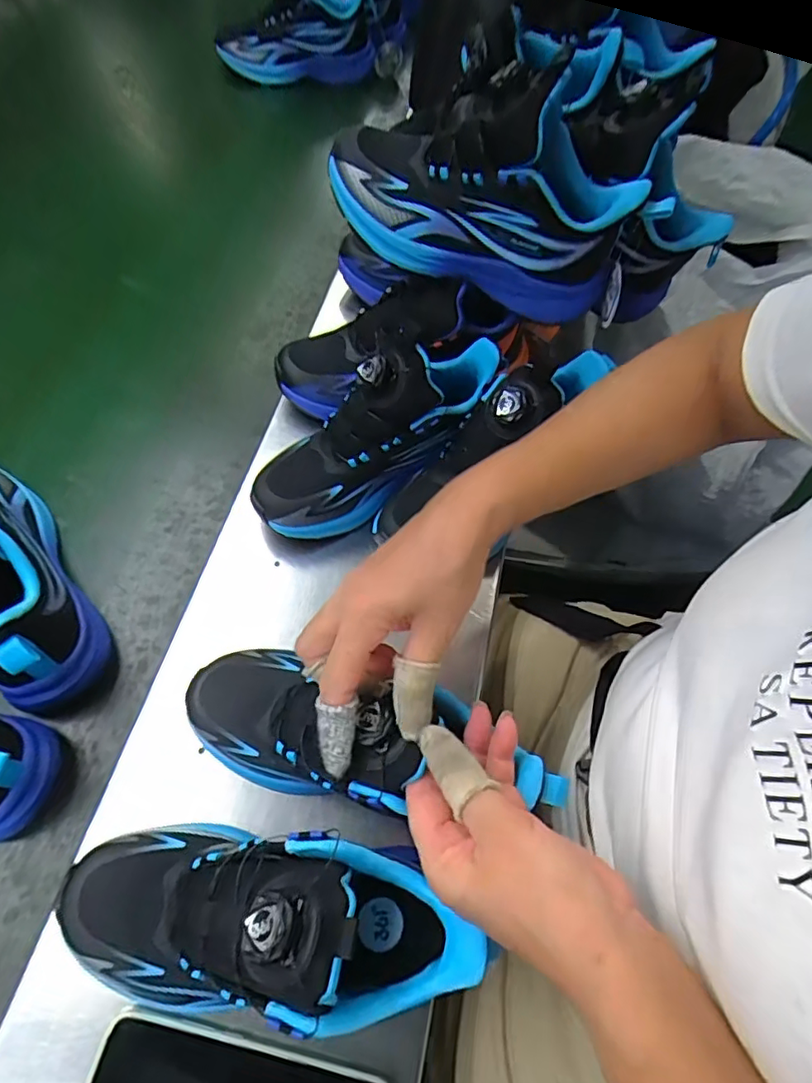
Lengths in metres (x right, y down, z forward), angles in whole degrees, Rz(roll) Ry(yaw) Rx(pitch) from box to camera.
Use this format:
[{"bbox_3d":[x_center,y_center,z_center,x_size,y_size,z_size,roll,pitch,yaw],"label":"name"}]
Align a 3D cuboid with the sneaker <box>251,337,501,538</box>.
[{"bbox_3d":[-0.026,-0.091,0.454,0.223,0.102,0.079,-39,70,3],"label":"sneaker"}]

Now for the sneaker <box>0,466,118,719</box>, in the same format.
[{"bbox_3d":[-0.308,0.008,0.422,0.075,0.128,0.240,-37,71,-16],"label":"sneaker"}]

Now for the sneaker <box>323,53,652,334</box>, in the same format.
[{"bbox_3d":[0.059,-0.277,0.424,0.217,0.146,0.110,17,66,7],"label":"sneaker"}]

